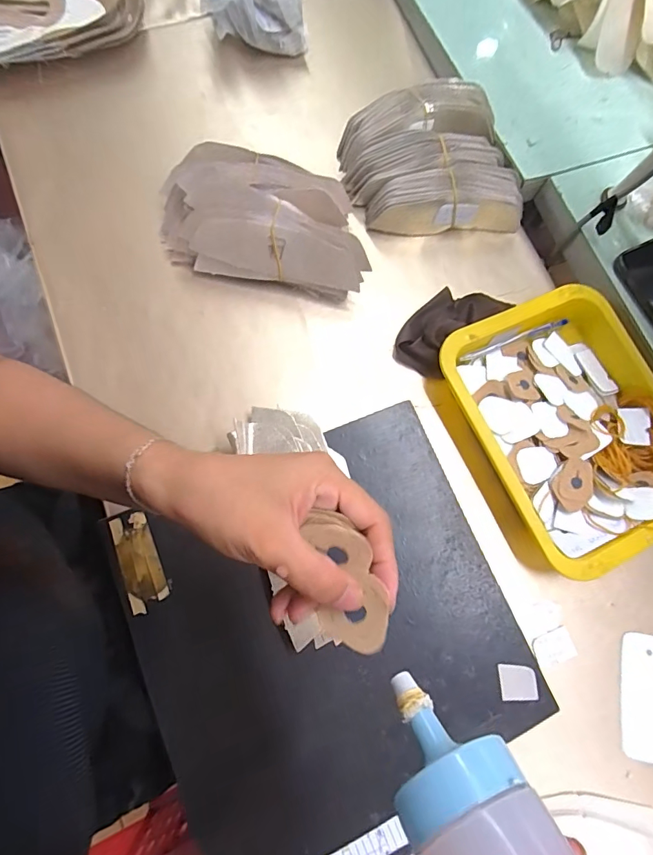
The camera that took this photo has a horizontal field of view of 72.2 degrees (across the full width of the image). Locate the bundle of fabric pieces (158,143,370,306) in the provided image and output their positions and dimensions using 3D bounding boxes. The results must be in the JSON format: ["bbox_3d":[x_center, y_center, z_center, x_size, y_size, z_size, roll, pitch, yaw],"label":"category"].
[{"bbox_3d":[-0.063,-0.218,0.462,0.216,0.070,0.127,10,73,1],"label":"bundle of fabric pieces"}]

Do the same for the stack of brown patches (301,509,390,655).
[{"bbox_3d":[0.009,0.076,0.220,0.032,0.014,0.070,-16,90,-5],"label":"stack of brown patches"}]

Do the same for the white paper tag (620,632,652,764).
[{"bbox_3d":[0.298,0.247,0.410,0.055,0.005,0.104,10,75,-2],"label":"white paper tag"}]

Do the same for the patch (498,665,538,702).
[{"bbox_3d":[0.164,0.218,0.381,0.032,0.004,0.027,1,75,-5],"label":"patch"}]

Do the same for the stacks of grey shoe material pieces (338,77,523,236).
[{"bbox_3d":[0.116,-0.304,0.501,0.194,0.050,0.158,-4,76,-6],"label":"stacks of grey shoe material pieces"}]

